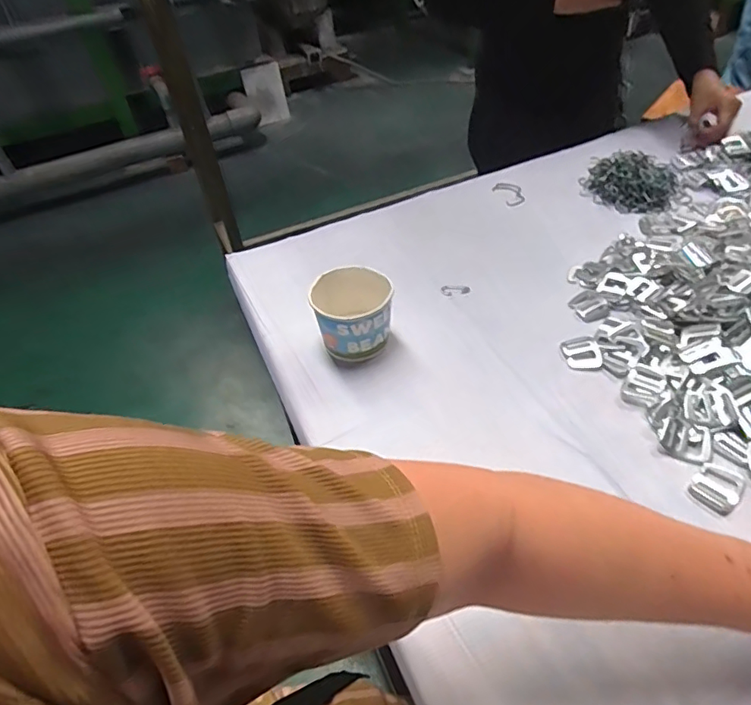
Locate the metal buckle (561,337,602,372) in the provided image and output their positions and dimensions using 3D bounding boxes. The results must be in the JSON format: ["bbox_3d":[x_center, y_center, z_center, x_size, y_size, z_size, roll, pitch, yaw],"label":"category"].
[{"bbox_3d":[0.229,0.001,0.588,0.039,0.008,0.046,-5,46,3],"label":"metal buckle"}]

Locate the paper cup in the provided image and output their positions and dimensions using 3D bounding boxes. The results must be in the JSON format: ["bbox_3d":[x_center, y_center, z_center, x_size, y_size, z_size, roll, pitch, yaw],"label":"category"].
[{"bbox_3d":[-0.024,-0.042,0.614,0.089,0.075,0.082,-4,46,4],"label":"paper cup"}]

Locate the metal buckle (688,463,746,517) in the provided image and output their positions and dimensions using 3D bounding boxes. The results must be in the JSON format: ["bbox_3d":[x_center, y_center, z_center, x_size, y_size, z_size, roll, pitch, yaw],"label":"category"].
[{"bbox_3d":[0.304,0.119,0.470,0.049,0.004,0.036,-31,50,-21],"label":"metal buckle"}]

